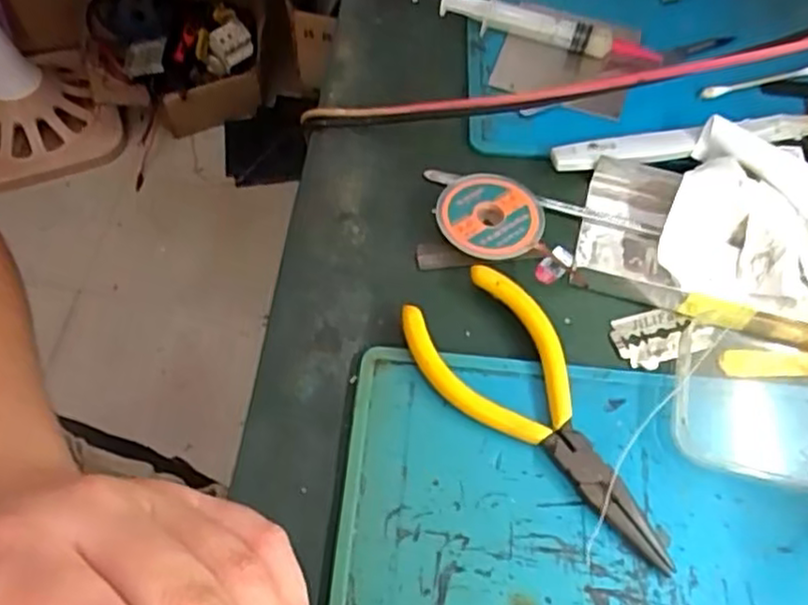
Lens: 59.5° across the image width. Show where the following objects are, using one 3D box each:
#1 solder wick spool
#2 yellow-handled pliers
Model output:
[{"bbox_3d":[0.037,-0.037,0.308,0.044,0.013,0.043,1,61,-1],"label":"solder wick spool"},{"bbox_3d":[0.057,0.039,0.266,0.052,0.015,0.127,-39,68,-20],"label":"yellow-handled pliers"}]

